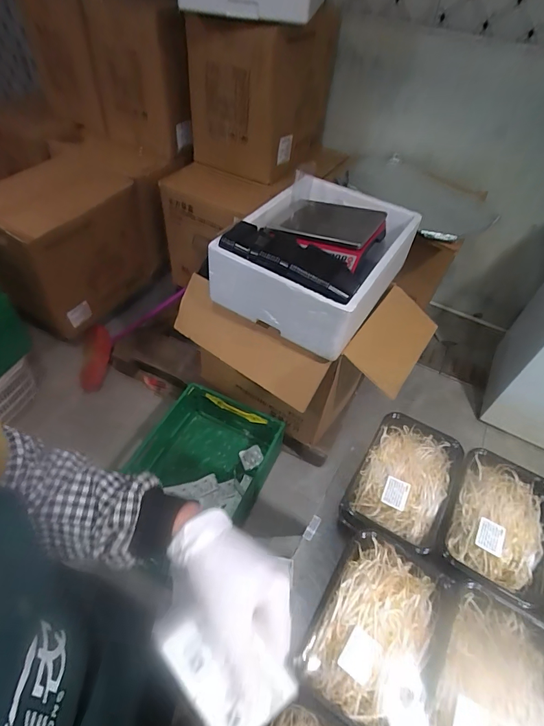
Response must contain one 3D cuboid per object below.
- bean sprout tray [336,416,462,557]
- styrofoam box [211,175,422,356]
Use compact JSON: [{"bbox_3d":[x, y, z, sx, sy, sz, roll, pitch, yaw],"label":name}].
[{"bbox_3d":[0.187,0.159,0.548,0.123,0.031,0.187,27,54,15],"label":"bean sprout tray"},{"bbox_3d":[0.129,-0.329,1.134,0.445,0.204,0.540,25,51,15],"label":"styrofoam box"}]

